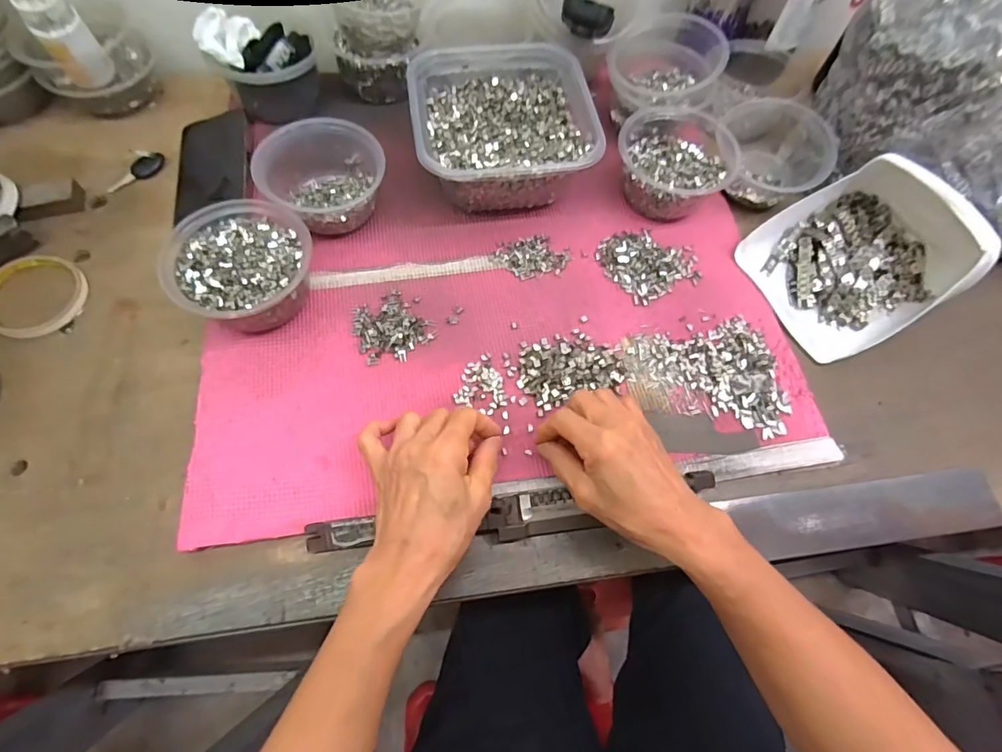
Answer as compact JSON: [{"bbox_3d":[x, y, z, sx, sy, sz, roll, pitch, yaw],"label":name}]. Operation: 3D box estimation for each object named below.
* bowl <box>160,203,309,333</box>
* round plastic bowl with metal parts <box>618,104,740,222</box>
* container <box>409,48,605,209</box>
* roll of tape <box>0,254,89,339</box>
[{"bbox_3d":[-0.221,-0.091,0.427,0.109,0.061,0.116,1,65,-3],"label":"bowl"},{"bbox_3d":[0.175,-0.219,0.507,0.112,0.060,0.114,1,65,-3],"label":"round plastic bowl with metal parts"},{"bbox_3d":[-0.001,-0.252,0.505,0.172,0.077,0.178,-7,66,-6],"label":"container"},{"bbox_3d":[-0.427,-0.074,0.448,0.094,0.010,0.081,39,69,14],"label":"roll of tape"}]

